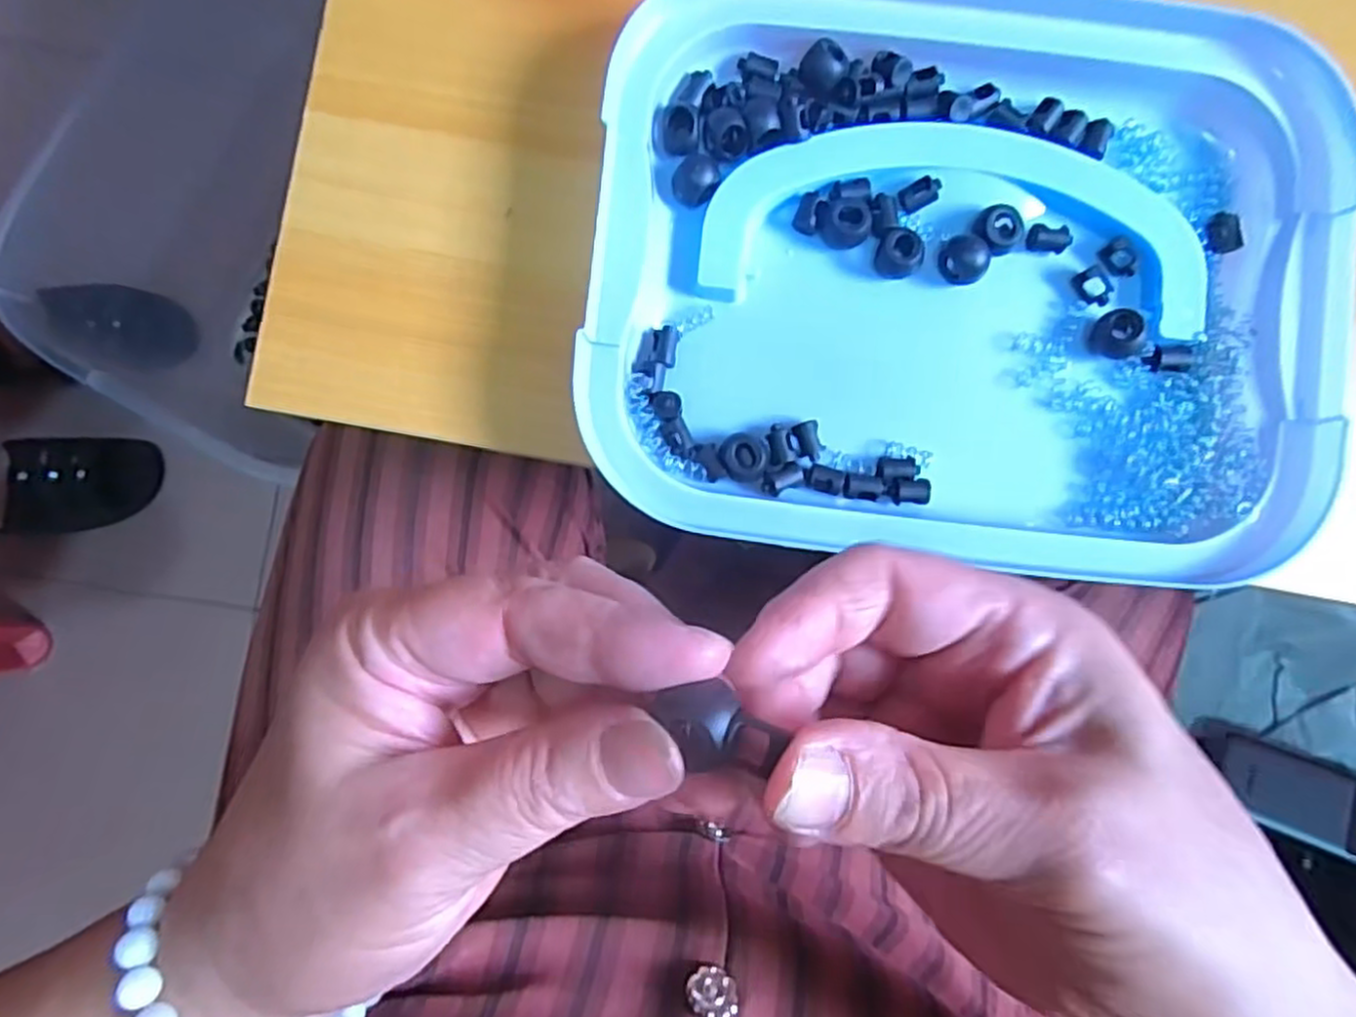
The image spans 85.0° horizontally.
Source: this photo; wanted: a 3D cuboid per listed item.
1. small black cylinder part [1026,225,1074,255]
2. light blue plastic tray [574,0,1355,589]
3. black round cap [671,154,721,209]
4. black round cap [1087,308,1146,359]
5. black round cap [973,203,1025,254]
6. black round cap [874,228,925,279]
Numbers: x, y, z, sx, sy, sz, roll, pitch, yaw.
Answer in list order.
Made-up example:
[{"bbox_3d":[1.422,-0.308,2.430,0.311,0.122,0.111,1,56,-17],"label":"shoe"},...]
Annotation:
[{"bbox_3d":[0.141,-0.103,0.281,0.016,0.006,0.010,8,87,1],"label":"small black cylinder part"},{"bbox_3d":[0.103,-0.093,0.272,0.260,0.028,0.219,6,87,1],"label":"light blue plastic tray"},{"bbox_3d":[0.007,-0.123,0.276,0.016,0.010,0.016,0,87,0],"label":"black round cap"},{"bbox_3d":[0.162,-0.065,0.272,0.015,0.010,0.016,0,87,0],"label":"black round cap"},{"bbox_3d":[0.121,-0.105,0.276,0.013,0.009,0.018,-35,87,-2],"label":"black round cap"},{"bbox_3d":[0.083,-0.095,0.276,0.017,0.012,0.015,35,87,2],"label":"black round cap"}]

